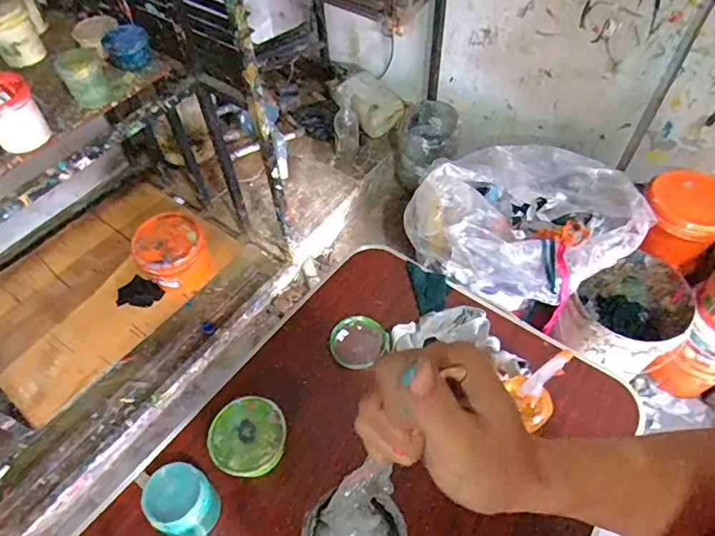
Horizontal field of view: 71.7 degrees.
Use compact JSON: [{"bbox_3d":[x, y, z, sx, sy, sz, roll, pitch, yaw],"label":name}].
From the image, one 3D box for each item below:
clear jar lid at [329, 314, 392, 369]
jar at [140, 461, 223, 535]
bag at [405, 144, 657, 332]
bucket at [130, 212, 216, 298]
[{"bbox_3d":[0.003,0.133,0.891,0.105,0.023,0.095,31,60,23],"label":"clear jar lid"},{"bbox_3d":[-0.240,0.328,0.689,0.082,0.098,0.079,-1,53,1],"label":"jar"},{"bbox_3d":[0.470,-0.111,1.500,0.606,0.396,0.383,33,61,24],"label":"bag"},{"bbox_3d":[-0.597,-0.028,1.637,0.221,0.217,0.223,-26,56,-16],"label":"bucket"}]

